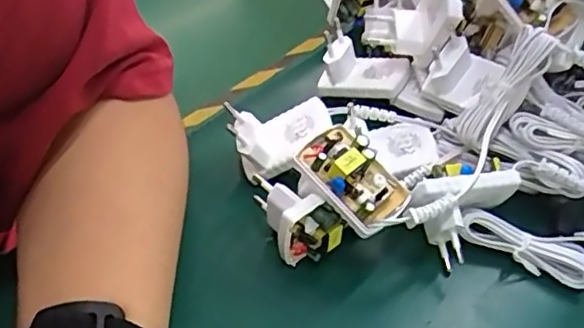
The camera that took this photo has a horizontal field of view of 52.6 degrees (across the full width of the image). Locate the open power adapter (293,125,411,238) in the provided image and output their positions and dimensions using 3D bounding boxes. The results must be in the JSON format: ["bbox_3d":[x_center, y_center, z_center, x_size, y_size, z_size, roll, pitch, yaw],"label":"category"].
[{"bbox_3d":[0.032,0.008,0.313,0.059,0.027,0.039,41,55,13],"label":"open power adapter"}]

